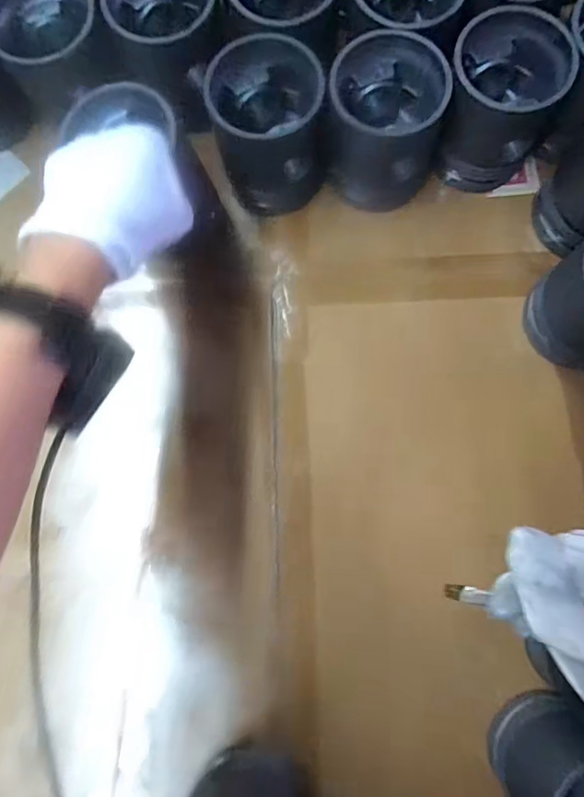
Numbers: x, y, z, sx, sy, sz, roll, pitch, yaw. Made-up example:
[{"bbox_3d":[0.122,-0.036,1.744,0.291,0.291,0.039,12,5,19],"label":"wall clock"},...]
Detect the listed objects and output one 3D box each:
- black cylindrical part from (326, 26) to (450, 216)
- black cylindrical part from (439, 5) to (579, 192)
[{"bbox_3d":[0.077,-0.229,0.457,0.090,0.107,0.088,-1,81,3],"label":"black cylindrical part"},{"bbox_3d":[0.173,-0.247,0.453,0.089,0.110,0.088,-1,81,3],"label":"black cylindrical part"}]

